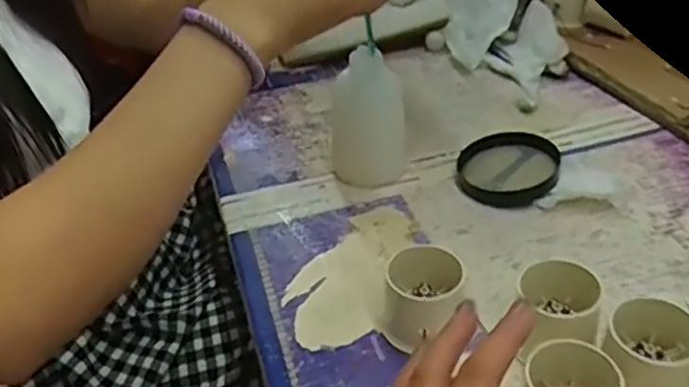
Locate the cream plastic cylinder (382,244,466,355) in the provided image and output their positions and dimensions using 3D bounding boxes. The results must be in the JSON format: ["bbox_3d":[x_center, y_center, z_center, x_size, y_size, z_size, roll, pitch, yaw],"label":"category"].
[{"bbox_3d":[0.052,0.072,0.438,0.049,0.055,0.053,3,39,11],"label":"cream plastic cylinder"}]

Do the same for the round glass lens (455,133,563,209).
[{"bbox_3d":[0.140,-0.023,0.580,0.082,0.022,0.072,8,41,17],"label":"round glass lens"}]

